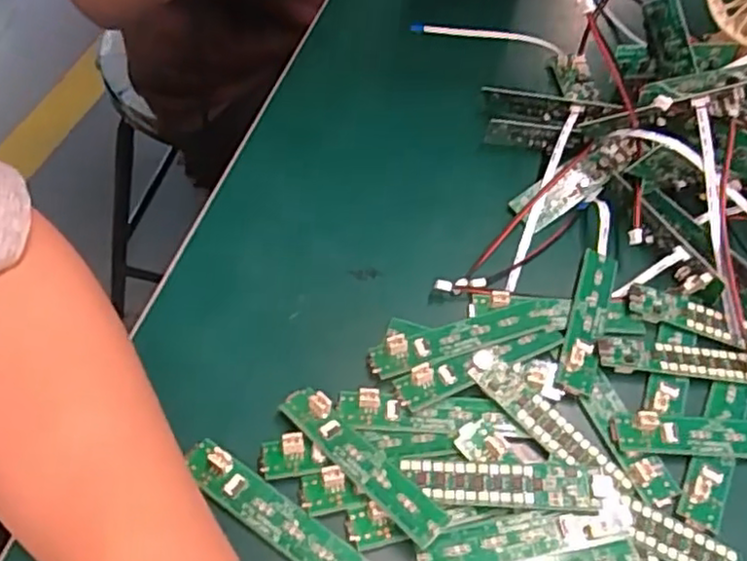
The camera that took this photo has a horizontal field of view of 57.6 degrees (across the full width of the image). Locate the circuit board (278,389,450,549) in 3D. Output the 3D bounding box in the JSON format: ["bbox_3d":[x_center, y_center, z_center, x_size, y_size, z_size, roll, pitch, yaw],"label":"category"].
[{"bbox_3d":[-0.005,0.073,0.275,0.082,0.009,0.016,40,60,20],"label":"circuit board"}]

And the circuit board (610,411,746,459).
[{"bbox_3d":[0.141,0.065,0.289,0.077,0.010,0.018,4,55,-4],"label":"circuit board"}]

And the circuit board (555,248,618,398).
[{"bbox_3d":[0.102,0.017,0.321,0.017,0.007,0.081,21,57,6],"label":"circuit board"}]

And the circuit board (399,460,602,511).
[{"bbox_3d":[0.050,0.081,0.270,0.075,0.004,0.017,1,62,5],"label":"circuit board"}]

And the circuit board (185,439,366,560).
[{"bbox_3d":[-0.040,0.091,0.265,0.080,0.005,0.016,33,64,14],"label":"circuit board"}]

